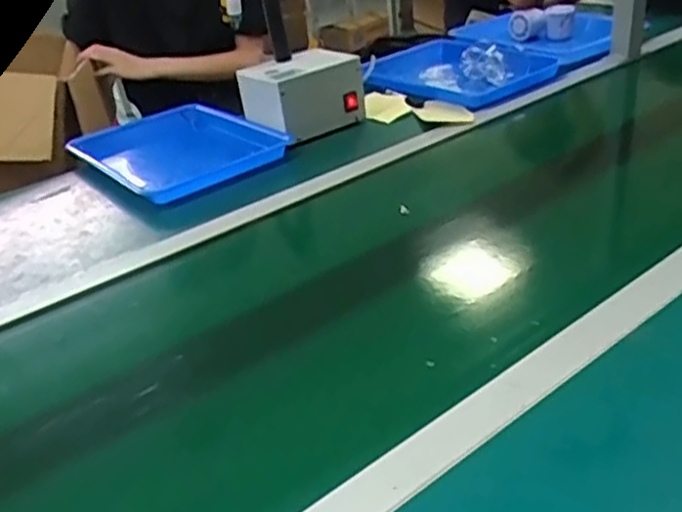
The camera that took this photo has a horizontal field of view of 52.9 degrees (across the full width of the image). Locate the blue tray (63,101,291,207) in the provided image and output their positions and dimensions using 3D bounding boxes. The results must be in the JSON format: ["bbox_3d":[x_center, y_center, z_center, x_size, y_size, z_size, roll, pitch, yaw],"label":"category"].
[{"bbox_3d":[-0.258,-0.163,1.047,0.247,0.037,0.313,-29,36,-35],"label":"blue tray"}]

